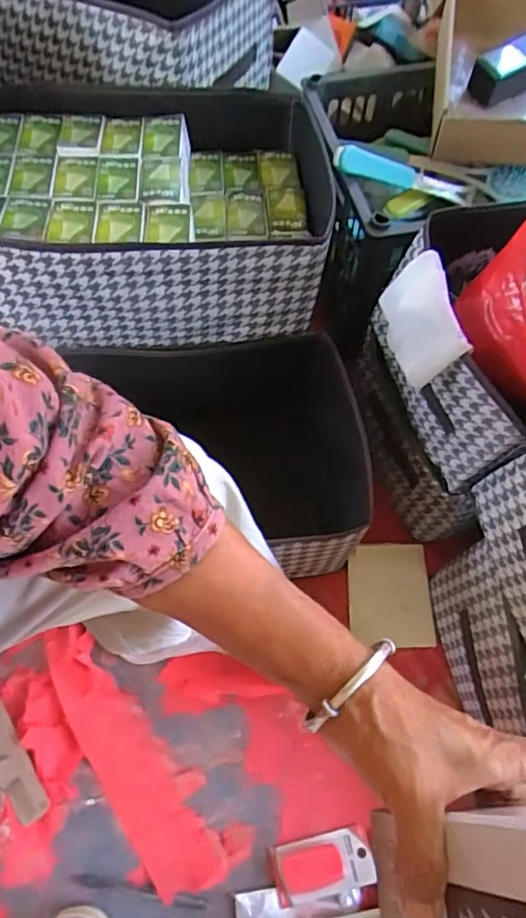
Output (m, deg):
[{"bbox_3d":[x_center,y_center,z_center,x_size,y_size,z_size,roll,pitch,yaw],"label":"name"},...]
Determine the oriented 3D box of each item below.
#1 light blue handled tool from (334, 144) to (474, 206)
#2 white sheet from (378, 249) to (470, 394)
[{"bbox_3d":[0.211,-0.412,0.827,0.287,0.039,0.027,-7,64,-37],"label":"light blue handled tool"},{"bbox_3d":[0.167,-0.145,0.600,0.018,0.089,0.125,-1,63,-31],"label":"white sheet"}]

